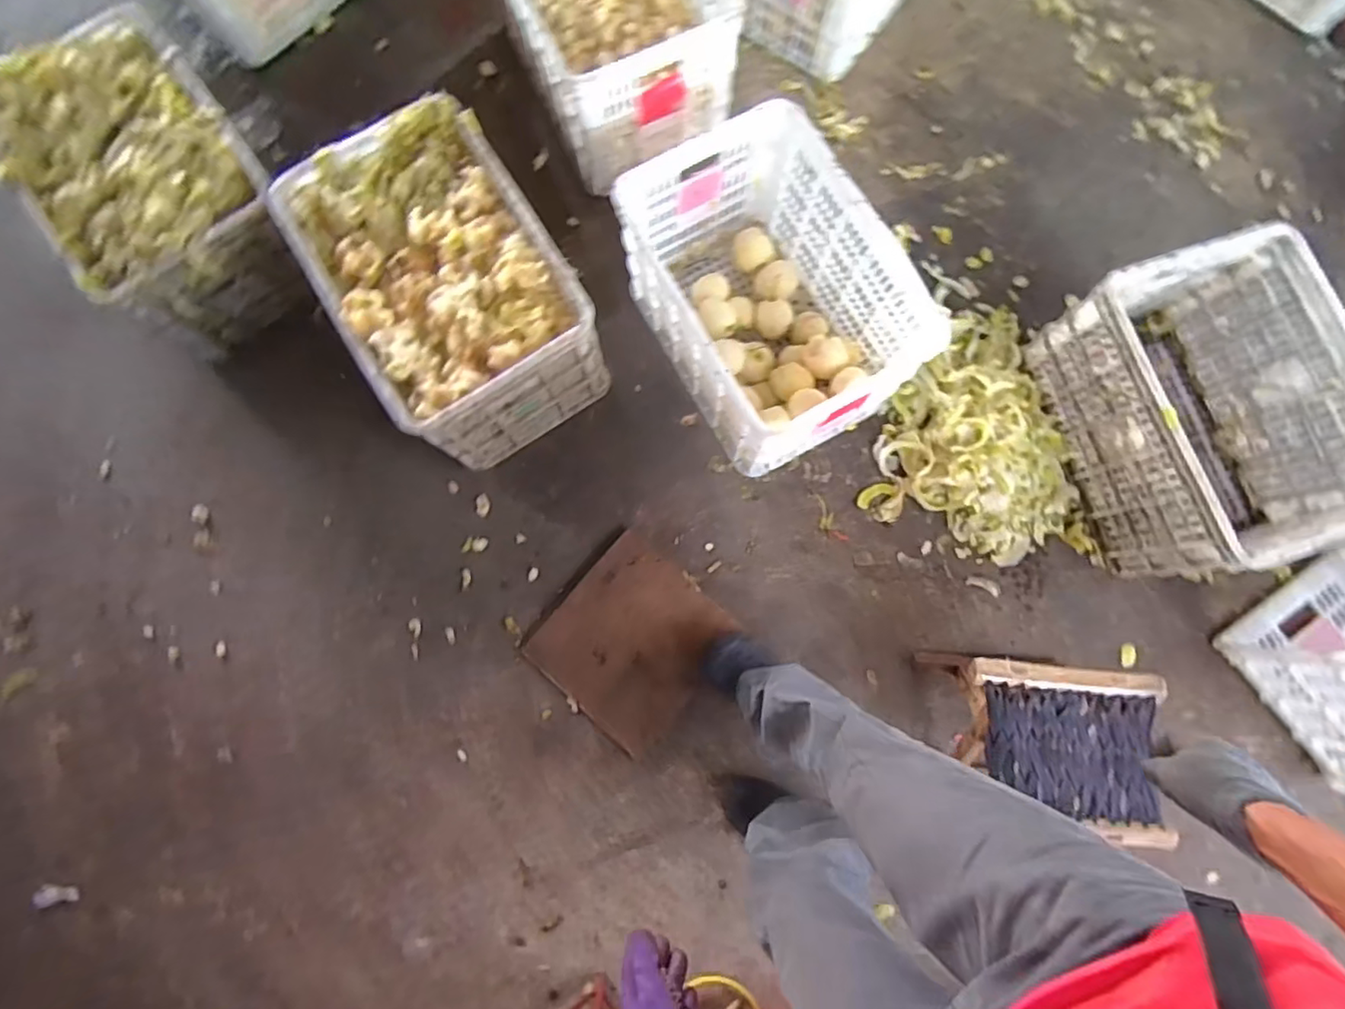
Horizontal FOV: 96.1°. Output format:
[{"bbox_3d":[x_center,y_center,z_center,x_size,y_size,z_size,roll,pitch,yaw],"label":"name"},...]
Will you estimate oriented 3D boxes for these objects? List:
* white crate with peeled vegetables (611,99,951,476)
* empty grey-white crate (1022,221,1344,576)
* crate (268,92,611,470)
[{"bbox_3d":[0.174,-0.374,1.127,0.374,0.298,0.519,-30,82,-5],"label":"white crate with peeled vegetables"},{"bbox_3d":[0.940,-0.164,1.094,0.345,0.282,0.517,-18,81,-2],"label":"empty grey-white crate"},{"bbox_3d":[-0.395,-0.382,1.129,0.355,0.292,0.517,-31,82,-5],"label":"crate"}]

